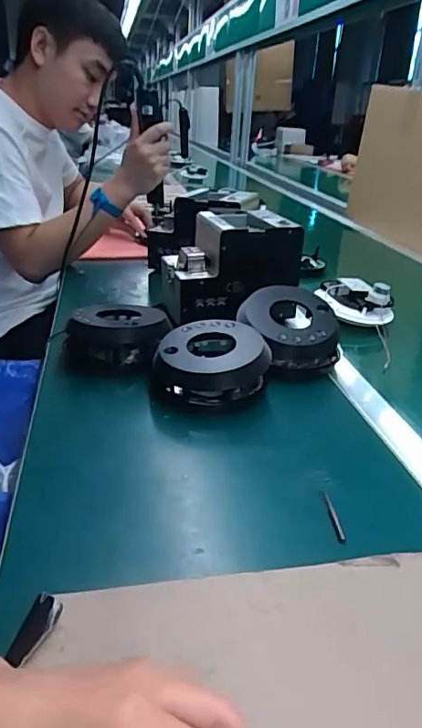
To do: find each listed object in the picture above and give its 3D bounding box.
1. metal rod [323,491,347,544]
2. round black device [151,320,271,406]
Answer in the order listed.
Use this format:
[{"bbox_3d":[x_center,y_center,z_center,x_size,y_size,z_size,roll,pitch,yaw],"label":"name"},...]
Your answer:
[{"bbox_3d":[0.100,0.122,0.418,0.008,0.004,0.059,2,26,-2],"label":"metal rod"},{"bbox_3d":[-0.001,0.003,0.591,0.125,0.069,0.125,2,26,-2],"label":"round black device"}]

